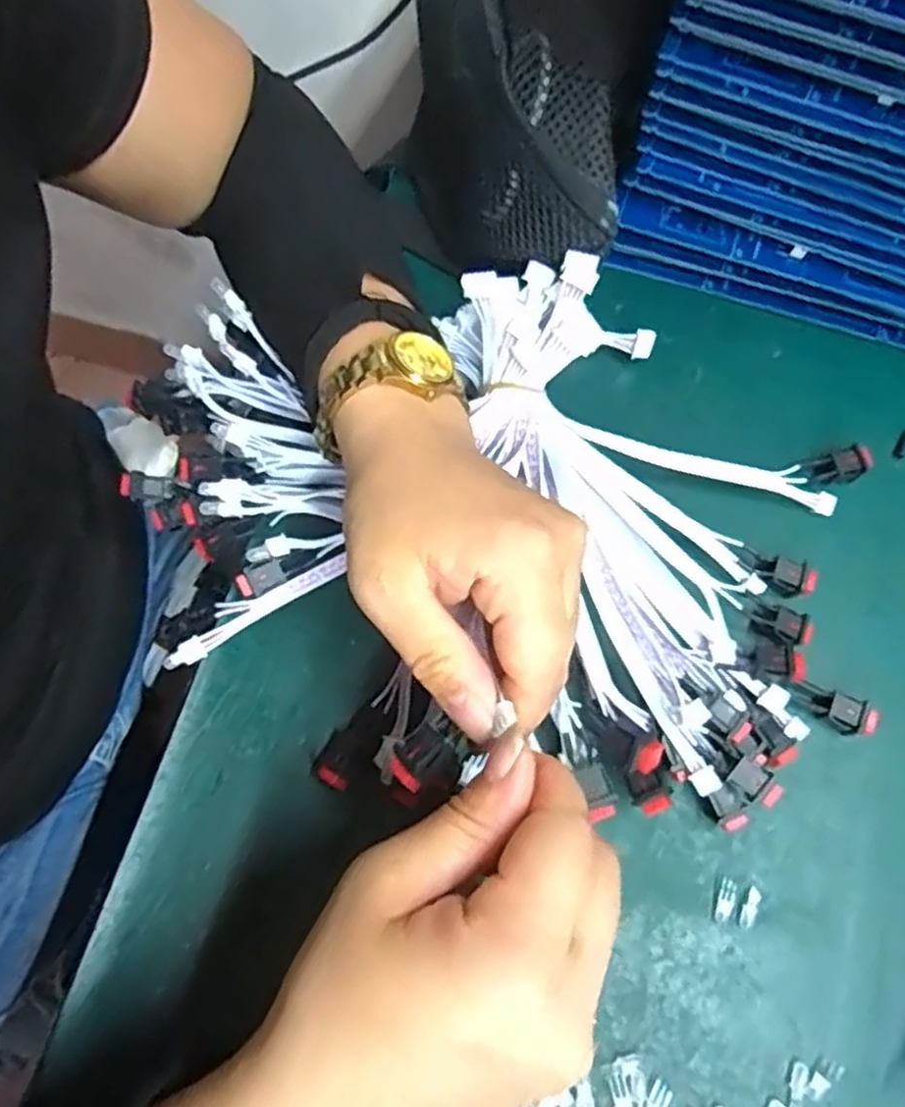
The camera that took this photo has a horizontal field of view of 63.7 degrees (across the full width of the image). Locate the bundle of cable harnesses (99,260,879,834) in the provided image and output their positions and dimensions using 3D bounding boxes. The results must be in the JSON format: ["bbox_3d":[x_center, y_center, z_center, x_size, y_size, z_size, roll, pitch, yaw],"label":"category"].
[{"bbox_3d":[0.015,-0.014,0.297,0.314,0.054,0.208,6,71,0],"label":"bundle of cable harnesses"}]

